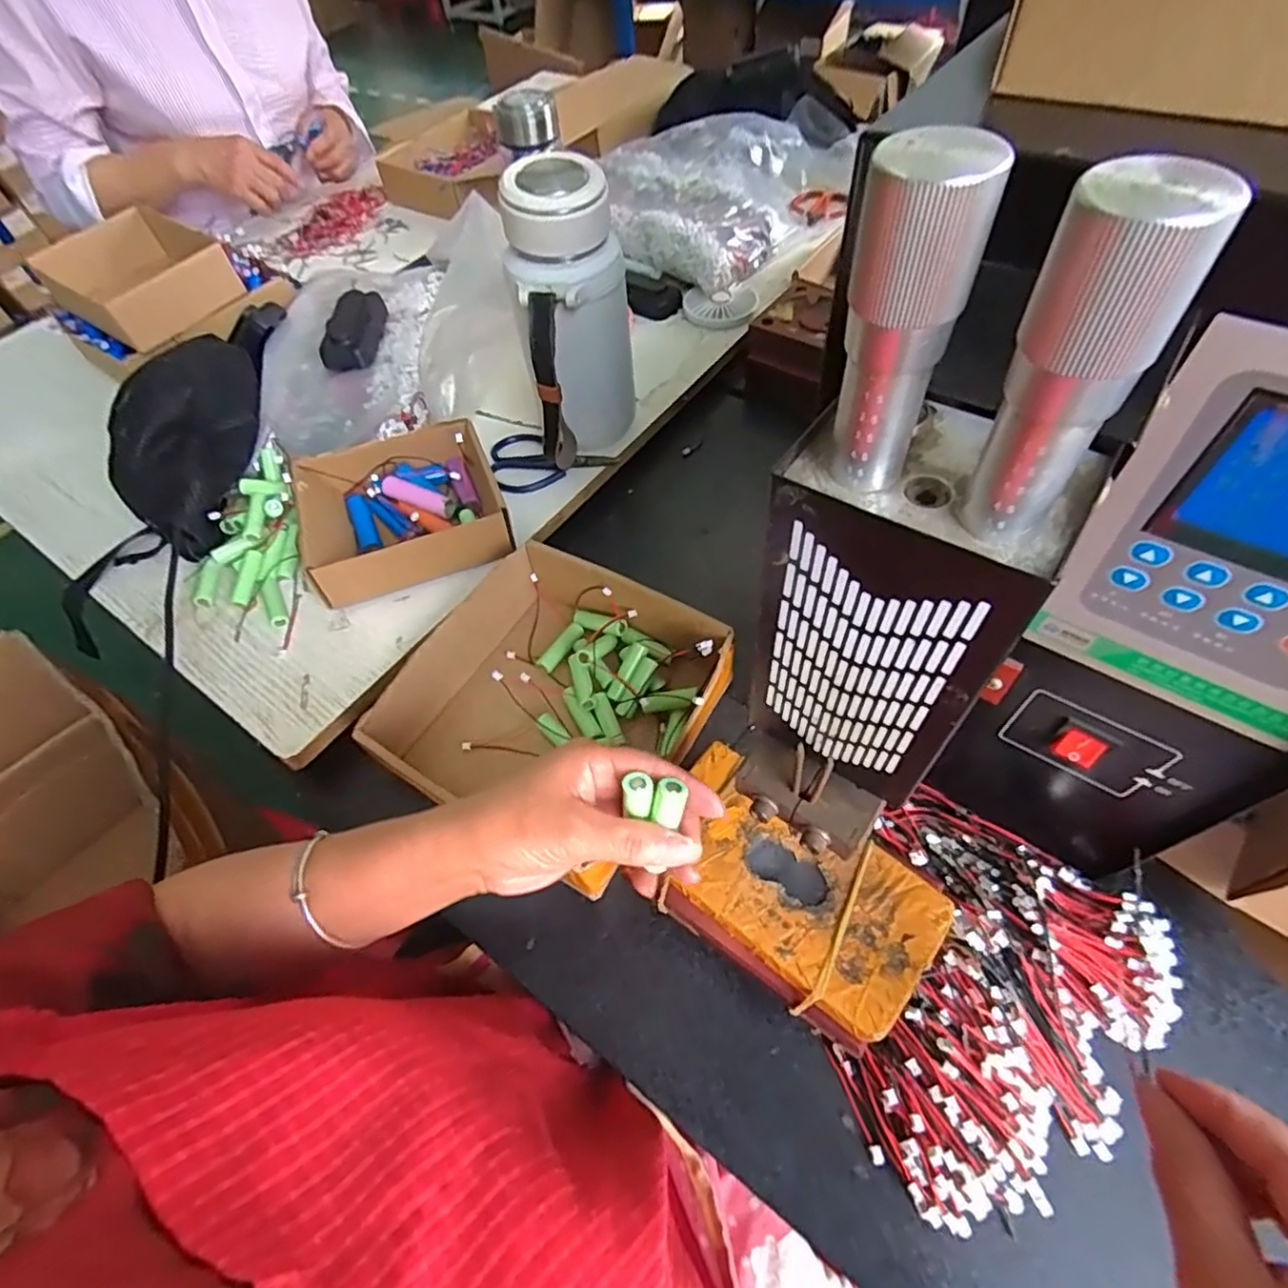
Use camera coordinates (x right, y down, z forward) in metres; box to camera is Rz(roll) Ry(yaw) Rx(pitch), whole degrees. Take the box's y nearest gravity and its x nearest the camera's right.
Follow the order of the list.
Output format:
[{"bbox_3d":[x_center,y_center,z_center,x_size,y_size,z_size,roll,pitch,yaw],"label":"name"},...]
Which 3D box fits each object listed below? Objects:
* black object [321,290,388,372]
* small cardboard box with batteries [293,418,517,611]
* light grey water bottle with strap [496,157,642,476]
[{"bbox_3d":[-0.300,-0.327,0.665,0.054,0.031,0.106,-8,57,-1],"label":"black object"},{"bbox_3d":[-0.207,-0.114,0.552,0.162,0.052,0.133,-19,57,-8],"label":"small cardboard box with batteries"},{"bbox_3d":[-0.061,-0.270,0.548,0.095,0.208,0.104,-8,57,-1],"label":"light grey water bottle with strap"}]

